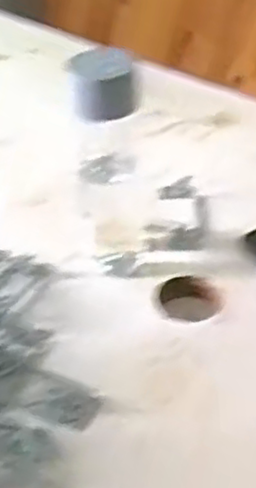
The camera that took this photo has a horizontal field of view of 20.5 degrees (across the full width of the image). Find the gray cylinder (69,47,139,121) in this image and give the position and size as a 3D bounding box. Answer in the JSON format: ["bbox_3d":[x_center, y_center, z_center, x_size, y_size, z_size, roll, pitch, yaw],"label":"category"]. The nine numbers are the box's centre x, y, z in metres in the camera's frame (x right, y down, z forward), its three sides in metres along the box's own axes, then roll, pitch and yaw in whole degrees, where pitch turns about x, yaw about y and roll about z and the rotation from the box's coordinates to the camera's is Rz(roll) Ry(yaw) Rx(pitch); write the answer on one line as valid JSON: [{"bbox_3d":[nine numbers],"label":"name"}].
[{"bbox_3d":[-0.017,-0.124,0.555,0.052,0.038,0.063,-8,40,-6],"label":"gray cylinder"}]

